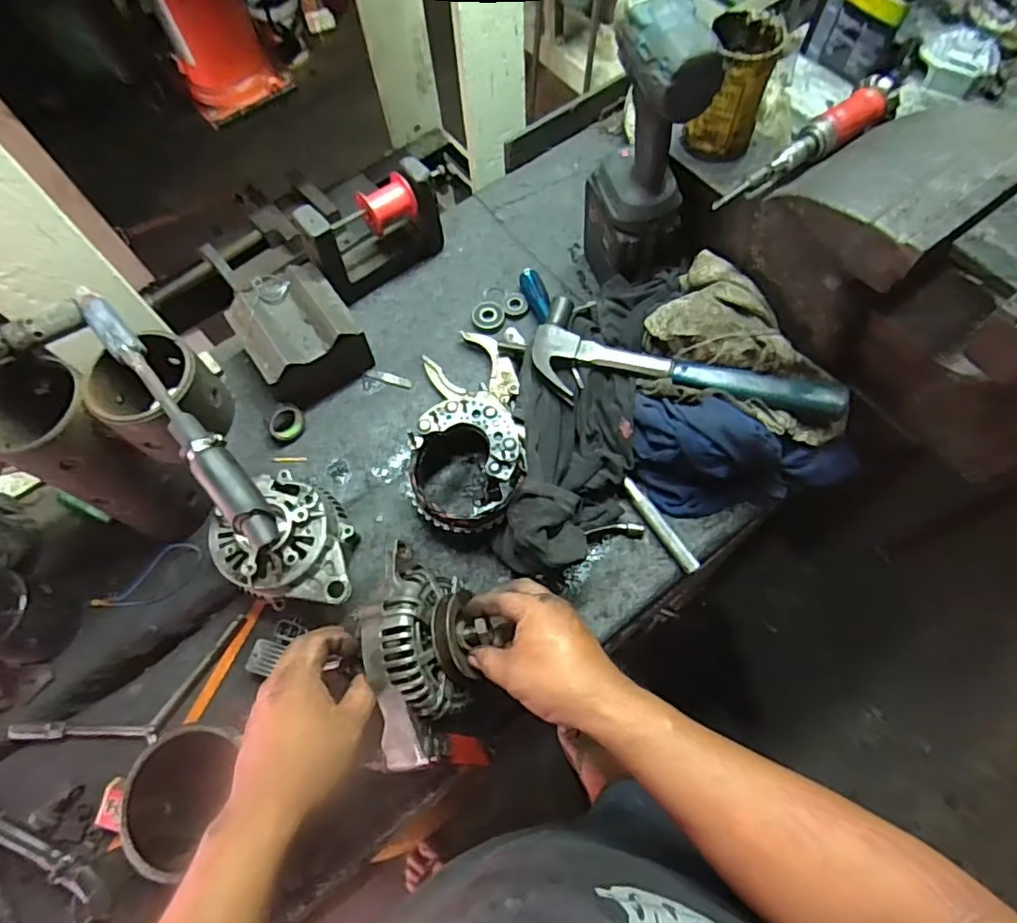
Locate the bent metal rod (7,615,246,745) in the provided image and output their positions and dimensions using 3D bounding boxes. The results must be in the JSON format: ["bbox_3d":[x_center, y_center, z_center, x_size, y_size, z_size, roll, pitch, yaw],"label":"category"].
[{"bbox_3d":[-0.373,0.249,0.611,0.236,0.027,0.075,-27,68,-9],"label":"bent metal rod"}]

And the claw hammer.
[{"bbox_3d":[0.180,-0.086,0.644,0.331,0.041,0.116,24,70,12],"label":"claw hammer"}]

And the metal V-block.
[{"bbox_3d":[-0.242,-0.144,0.708,0.122,0.098,0.132,-31,69,-11],"label":"metal V-block"}]

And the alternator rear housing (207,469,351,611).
[{"bbox_3d":[-0.232,0.079,0.621,0.145,0.088,0.140,-2,67,2],"label":"alternator rear housing"}]

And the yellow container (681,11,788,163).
[{"bbox_3d":[0.230,-0.384,0.614,0.071,0.116,0.076,-1,67,2],"label":"yellow container"}]

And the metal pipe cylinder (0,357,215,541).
[{"bbox_3d":[-0.379,0.000,0.568,0.091,0.209,0.092,17,68,9],"label":"metal pipe cylinder"}]

